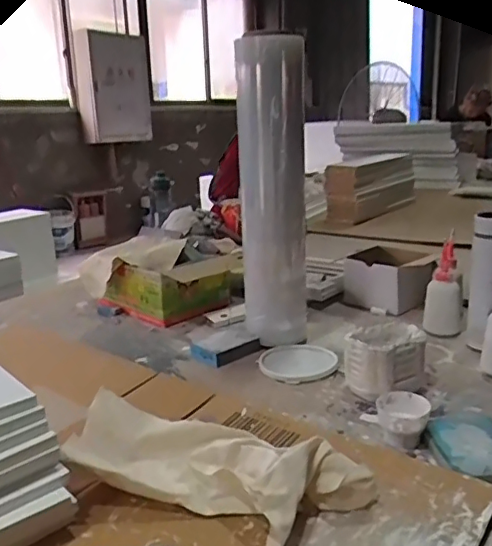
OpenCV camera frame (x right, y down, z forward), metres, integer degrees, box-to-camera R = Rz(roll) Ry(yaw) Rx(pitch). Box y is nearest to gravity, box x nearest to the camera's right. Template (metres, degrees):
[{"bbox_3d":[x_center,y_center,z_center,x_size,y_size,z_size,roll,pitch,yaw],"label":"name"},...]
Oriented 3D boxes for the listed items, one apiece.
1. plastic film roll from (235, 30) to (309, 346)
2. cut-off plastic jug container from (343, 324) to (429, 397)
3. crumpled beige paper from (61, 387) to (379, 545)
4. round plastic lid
[{"bbox_3d":[0.047,-0.115,0.946,0.104,0.506,0.101,-2,16,0],"label":"plastic film roll"},{"bbox_3d":[0.204,0.127,0.831,0.121,0.084,0.086,-14,18,-34],"label":"cut-off plastic jug container"},{"bbox_3d":[-0.044,0.206,0.607,0.330,0.067,0.115,4,17,27],"label":"crumpled beige paper"},{"bbox_3d":[0.089,0.145,0.942,0.130,0.017,0.130,-3,15,1],"label":"round plastic lid"}]

